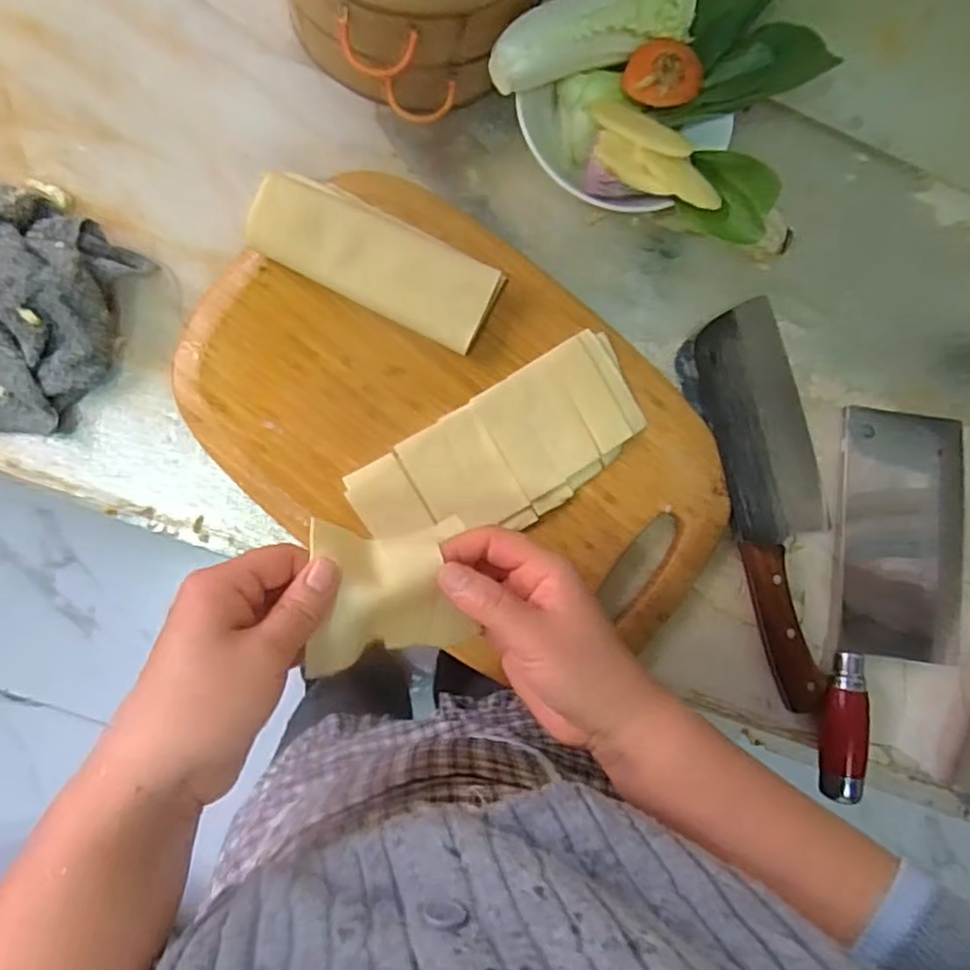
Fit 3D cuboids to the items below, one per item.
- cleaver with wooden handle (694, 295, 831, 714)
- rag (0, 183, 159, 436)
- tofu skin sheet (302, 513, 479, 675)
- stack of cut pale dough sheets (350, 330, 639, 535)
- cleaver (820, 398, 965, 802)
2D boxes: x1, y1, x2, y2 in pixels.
[{"bbox_3d":[0.215,0.011,0.493,0.080,0.023,0.288,-11,87,-7],"label":"cleaver with wooden handle"},{"bbox_3d":[-0.292,-0.107,0.427,0.109,0.042,0.149,22,83,-5],"label":"rag"},{"bbox_3d":[-0.047,0.055,0.343,0.077,0.037,0.071,-1,86,-7],"label":"tofu skin sheet"},{"bbox_3d":[0.013,-0.019,0.460,0.199,0.014,0.087,-32,90,-8],"label":"stack of cut pale dough sheets"},{"bbox_3d":[0.305,0.084,0.504,0.103,0.023,0.281,10,84,-6],"label":"cleaver"}]

